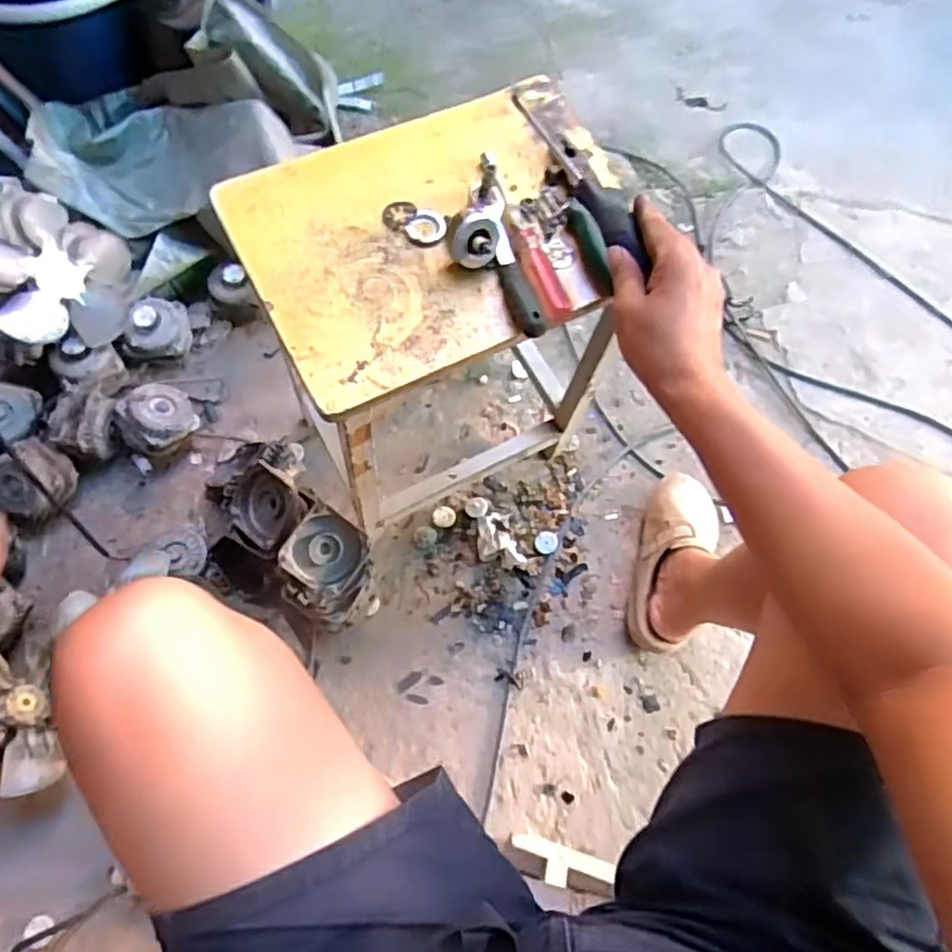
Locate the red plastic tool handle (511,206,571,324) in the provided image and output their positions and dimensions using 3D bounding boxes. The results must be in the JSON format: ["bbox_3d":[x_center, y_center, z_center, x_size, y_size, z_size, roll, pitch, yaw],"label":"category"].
[{"bbox_3d":[0.051,-0.174,0.554,0.026,0.019,0.114,-14,69,-6],"label":"red plastic tool handle"}]

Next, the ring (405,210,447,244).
[{"bbox_3d":[-0.042,-0.210,0.572,0.032,0.005,0.035,0,68,0],"label":"ring"}]

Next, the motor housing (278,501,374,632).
[{"bbox_3d":[-0.173,0.103,0.798,0.120,0.078,0.116,36,86,-23],"label":"motor housing"}]

